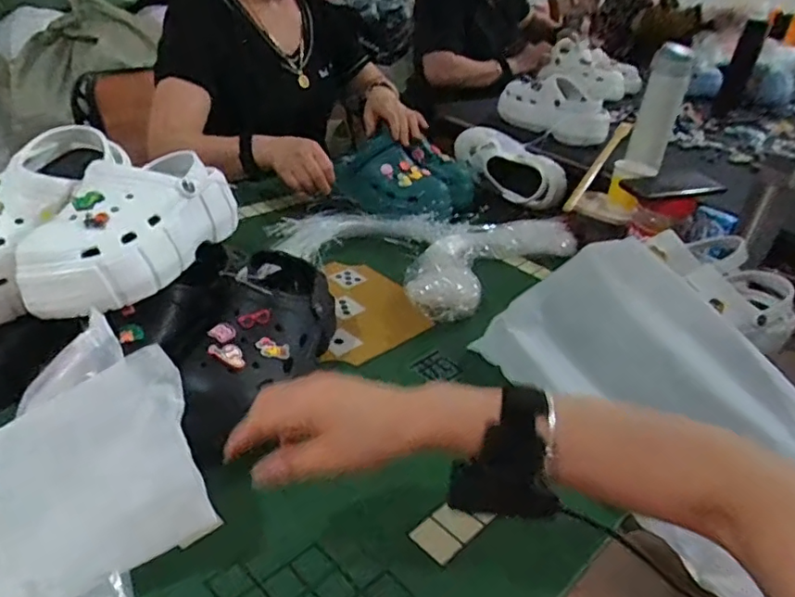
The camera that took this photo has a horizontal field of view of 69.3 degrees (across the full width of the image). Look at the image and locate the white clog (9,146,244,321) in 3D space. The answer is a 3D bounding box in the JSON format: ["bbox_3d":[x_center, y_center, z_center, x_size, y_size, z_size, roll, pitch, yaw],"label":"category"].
[{"bbox_3d":[-0.276,-0.080,0.611,0.114,0.086,0.235,13,34,10],"label":"white clog"}]

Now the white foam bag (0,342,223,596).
[{"bbox_3d":[-0.310,0.163,0.438,0.310,0.045,0.161,-19,61,-12],"label":"white foam bag"}]

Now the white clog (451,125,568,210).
[{"bbox_3d":[0.264,-0.312,1.346,0.295,0.118,0.113,36,39,19],"label":"white clog"}]

